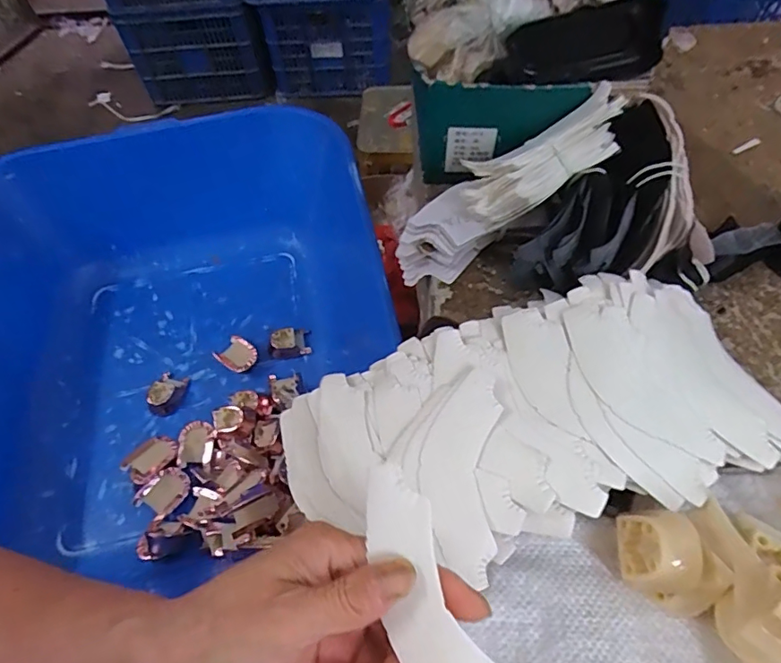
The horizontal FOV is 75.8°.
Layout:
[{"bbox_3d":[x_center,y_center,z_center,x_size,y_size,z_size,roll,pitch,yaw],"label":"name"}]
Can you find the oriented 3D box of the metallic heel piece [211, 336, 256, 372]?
[{"bbox_3d":[-0.195,0.030,0.641,0.053,0.027,0.040,29,62,20],"label":"metallic heel piece"}]

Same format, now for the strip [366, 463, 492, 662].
[{"bbox_3d":[0.015,0.113,0.200,0.037,0.007,0.116,-30,77,9],"label":"strip"}]

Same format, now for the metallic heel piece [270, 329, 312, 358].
[{"bbox_3d":[-0.130,0.014,0.650,0.047,0.020,0.036,-11,57,-5],"label":"metallic heel piece"}]

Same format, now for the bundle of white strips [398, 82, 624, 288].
[{"bbox_3d":[0.087,-0.112,0.382,0.206,0.054,0.068,-36,58,11],"label":"bundle of white strips"}]

